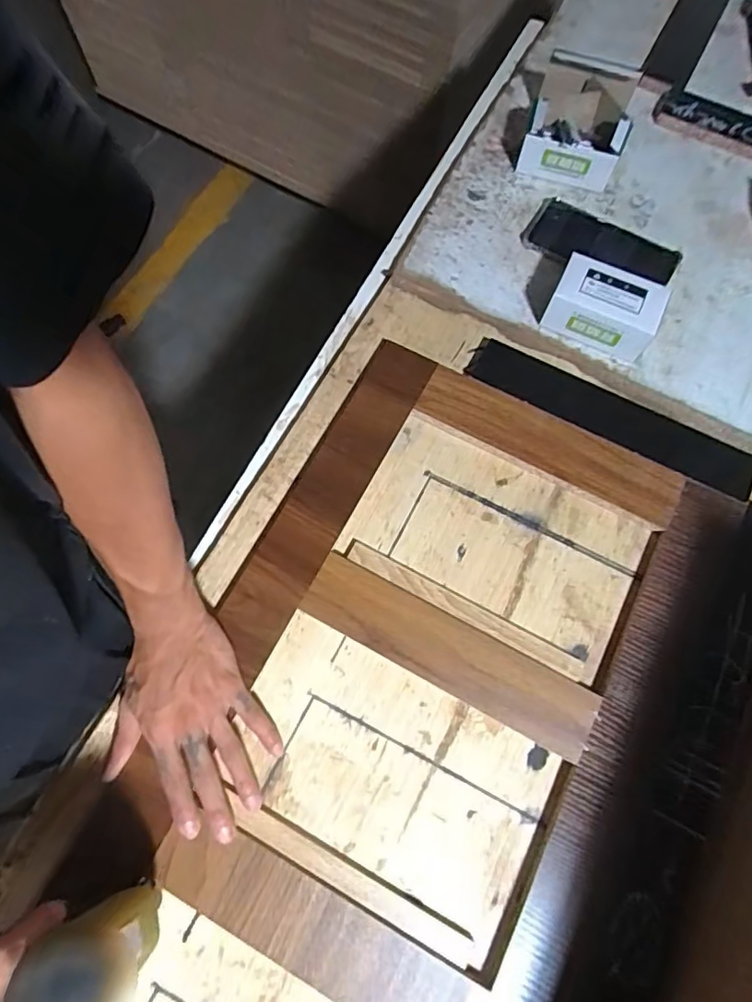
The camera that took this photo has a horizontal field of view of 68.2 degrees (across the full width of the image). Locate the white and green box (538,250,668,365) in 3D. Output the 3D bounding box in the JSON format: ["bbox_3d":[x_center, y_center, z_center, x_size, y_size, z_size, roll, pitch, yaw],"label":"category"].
[{"bbox_3d":[0.240,-0.202,0.587,0.110,0.053,0.070,26,73,9],"label":"white and green box"}]

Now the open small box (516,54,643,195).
[{"bbox_3d":[0.242,-0.452,0.664,0.112,0.058,0.147,18,72,7],"label":"open small box"}]

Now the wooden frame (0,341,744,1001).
[{"bbox_3d":[0.007,0.235,0.462,0.435,0.024,0.748,28,74,10],"label":"wooden frame"}]

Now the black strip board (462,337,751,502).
[{"bbox_3d":[0.235,-0.086,0.568,0.296,0.016,0.061,28,74,10],"label":"black strip board"}]

